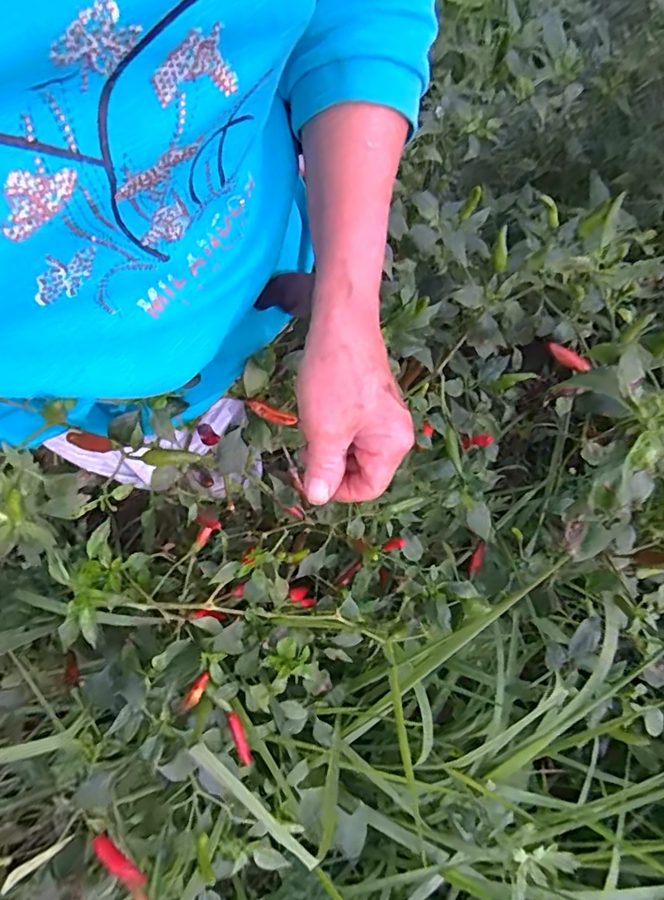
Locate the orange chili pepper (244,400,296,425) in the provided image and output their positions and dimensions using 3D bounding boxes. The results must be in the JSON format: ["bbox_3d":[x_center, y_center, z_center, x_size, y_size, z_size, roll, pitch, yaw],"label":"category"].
[{"bbox_3d":[-0.047,-0.028,0.407,0.047,0.007,0.008,22,73,26],"label":"orange chili pepper"}]

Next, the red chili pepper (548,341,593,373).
[{"bbox_3d":[0.193,-0.076,0.434,0.010,0.014,0.039,-43,65,-12],"label":"red chili pepper"}]

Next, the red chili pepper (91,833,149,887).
[{"bbox_3d":[-0.159,0.306,0.393,0.048,0.010,0.011,35,75,9],"label":"red chili pepper"}]

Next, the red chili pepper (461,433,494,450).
[{"bbox_3d":[0.130,-0.009,0.476,0.032,0.008,0.011,-5,67,42],"label":"red chili pepper"}]

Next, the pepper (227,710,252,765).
[{"bbox_3d":[-0.081,0.251,0.463,0.010,0.007,0.044,-19,74,-7],"label":"pepper"}]

